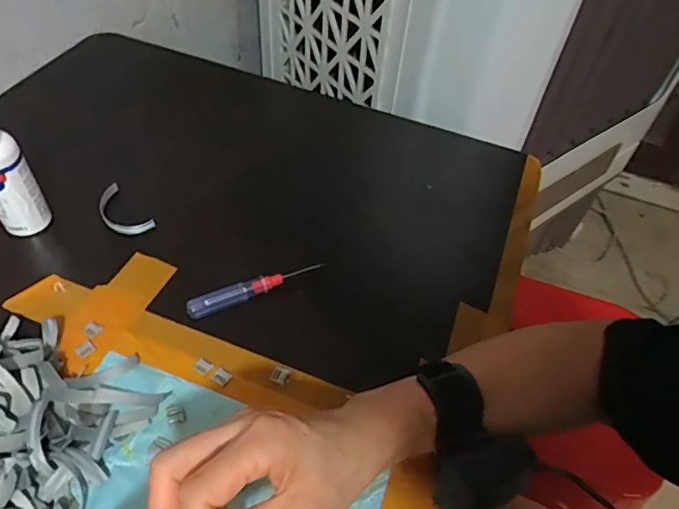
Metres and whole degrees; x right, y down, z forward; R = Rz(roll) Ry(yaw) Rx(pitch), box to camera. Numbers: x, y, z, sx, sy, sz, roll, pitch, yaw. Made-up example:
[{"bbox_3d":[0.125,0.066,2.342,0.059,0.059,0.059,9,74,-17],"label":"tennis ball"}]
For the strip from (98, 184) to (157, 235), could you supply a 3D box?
[{"bbox_3d":[-0.207,-0.040,0.497,0.033,0.010,0.075,-36,61,-28],"label":"strip"}]

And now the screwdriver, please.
[{"bbox_3d":[-0.070,0.028,0.449,0.120,0.013,0.014,-18,54,-18],"label":"screwdriver"}]

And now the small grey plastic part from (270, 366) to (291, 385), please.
[{"bbox_3d":[-0.046,0.093,0.404,0.013,0.004,0.013,17,52,10],"label":"small grey plastic part"}]

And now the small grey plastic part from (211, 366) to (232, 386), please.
[{"bbox_3d":[-0.090,0.092,0.399,0.012,0.004,0.013,28,54,18],"label":"small grey plastic part"}]

